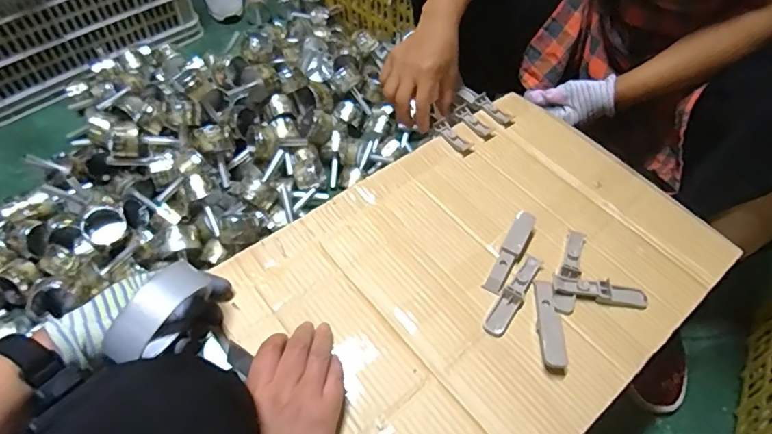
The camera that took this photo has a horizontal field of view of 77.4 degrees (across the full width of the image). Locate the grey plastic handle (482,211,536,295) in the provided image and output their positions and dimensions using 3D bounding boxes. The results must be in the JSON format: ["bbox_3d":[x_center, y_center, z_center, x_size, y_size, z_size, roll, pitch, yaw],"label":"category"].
[{"bbox_3d":[0.133,0.036,0.515,0.020,0.008,0.102,27,70,15],"label":"grey plastic handle"}]

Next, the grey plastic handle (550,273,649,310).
[{"bbox_3d":[0.223,0.079,0.502,0.099,0.013,0.022,8,55,3],"label":"grey plastic handle"}]

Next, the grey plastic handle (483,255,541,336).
[{"bbox_3d":[0.129,0.078,0.488,0.022,0.011,0.094,29,59,16],"label":"grey plastic handle"}]

